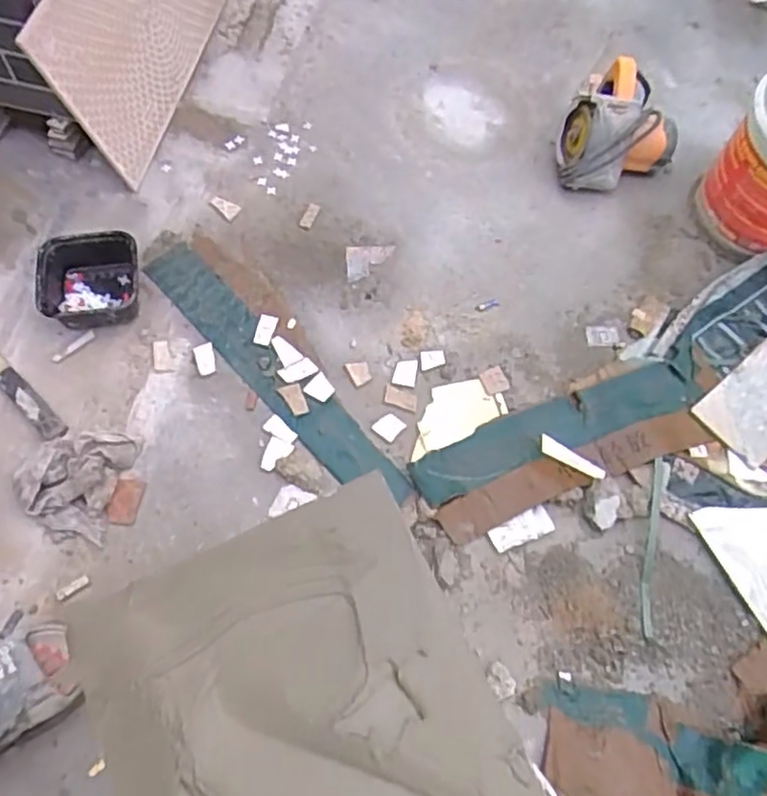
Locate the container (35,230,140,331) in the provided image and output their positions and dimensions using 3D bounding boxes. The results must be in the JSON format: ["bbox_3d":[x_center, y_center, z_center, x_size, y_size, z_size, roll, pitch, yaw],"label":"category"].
[{"bbox_3d":[-0.494,-0.193,1.097,0.157,0.091,0.159,-5,66,-6],"label":"container"}]

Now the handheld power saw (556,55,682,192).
[{"bbox_3d":[0.462,-0.527,1.264,0.242,0.157,0.174,-9,66,-7],"label":"handheld power saw"}]

